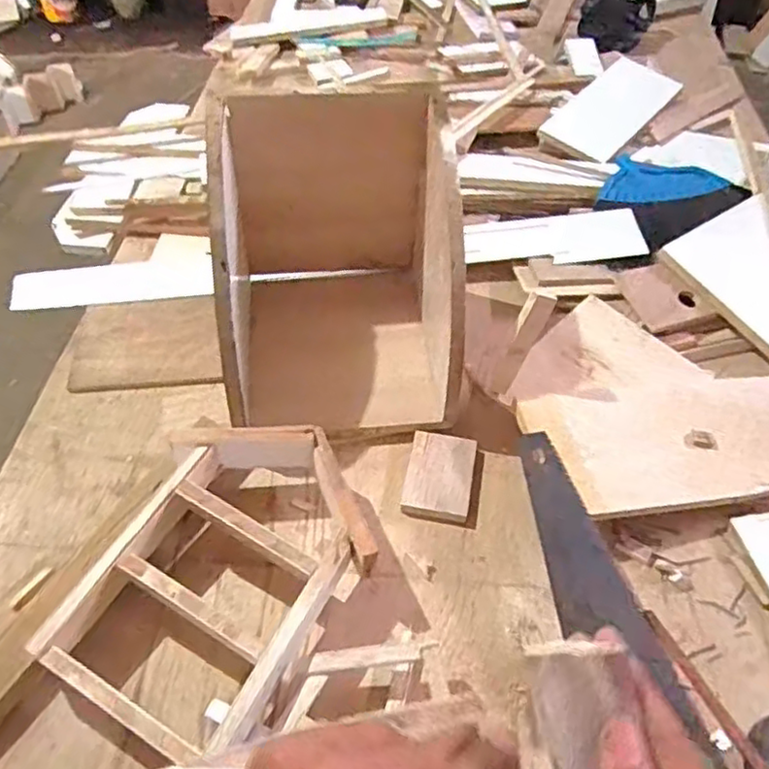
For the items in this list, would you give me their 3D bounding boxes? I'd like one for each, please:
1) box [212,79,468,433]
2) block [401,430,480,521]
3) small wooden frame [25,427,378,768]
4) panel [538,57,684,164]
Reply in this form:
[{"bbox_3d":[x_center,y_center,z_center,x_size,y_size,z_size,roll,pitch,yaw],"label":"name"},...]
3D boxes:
[{"bbox_3d":[-0.061,-0.171,0.887,0.289,0.315,0.380,-4,51,-3],"label":"box"},{"bbox_3d":[0.070,0.115,0.846,0.081,0.011,0.119,9,52,7],"label":"block"},{"bbox_3d":[-0.161,0.200,0.721,0.252,0.099,0.343,24,55,17],"label":"small wooden frame"},{"bbox_3d":[0.457,-0.557,1.356,0.159,0.015,0.297,33,66,23],"label":"panel"}]

